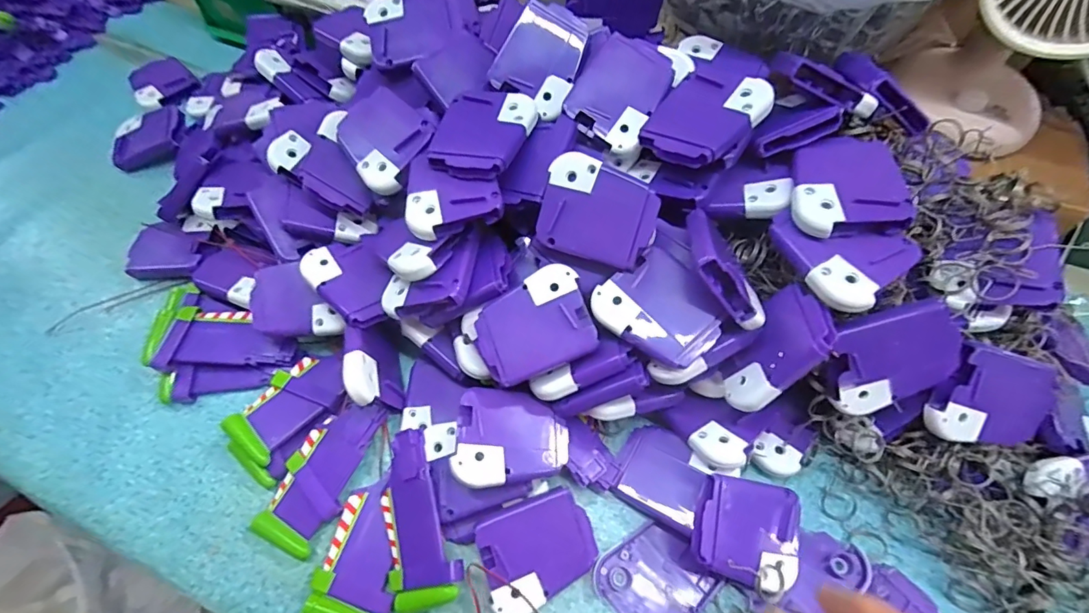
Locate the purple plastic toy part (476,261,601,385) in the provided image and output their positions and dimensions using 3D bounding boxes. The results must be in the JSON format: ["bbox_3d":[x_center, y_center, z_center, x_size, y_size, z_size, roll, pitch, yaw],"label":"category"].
[{"bbox_3d":[-0.006,0.010,0.261,0.062,0.004,0.051,-22,79,3],"label":"purple plastic toy part"}]

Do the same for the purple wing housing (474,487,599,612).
[{"bbox_3d":[-0.004,0.132,0.262,0.060,0.012,0.051,-20,84,-15],"label":"purple wing housing"}]

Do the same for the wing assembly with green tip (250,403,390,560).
[{"bbox_3d":[-0.130,0.096,0.284,0.038,0.016,0.086,20,64,10],"label":"wing assembly with green tip"}]

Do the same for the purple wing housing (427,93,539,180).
[{"bbox_3d":[-0.036,-0.099,0.277,0.050,0.013,0.062,20,64,11],"label":"purple wing housing"}]

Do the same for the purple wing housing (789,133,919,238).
[{"bbox_3d":[0.154,-0.064,0.247,0.049,0.014,0.061,4,62,3],"label":"purple wing housing"}]

